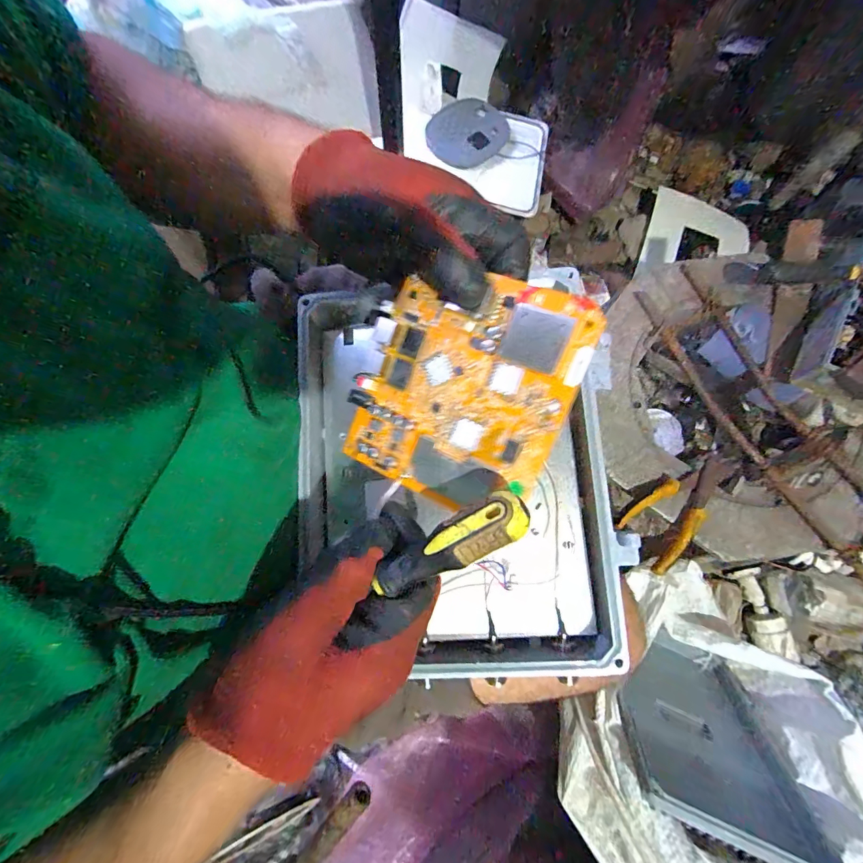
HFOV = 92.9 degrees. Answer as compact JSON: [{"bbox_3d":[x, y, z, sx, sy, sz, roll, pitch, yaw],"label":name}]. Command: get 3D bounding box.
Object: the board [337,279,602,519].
[{"bbox_3d":[0.016,-0.024,0.237,0.119,0.005,0.130,24,99,22],"label":"board"}]

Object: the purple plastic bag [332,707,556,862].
[{"bbox_3d":[-0.020,0.586,0.588,0.457,0.224,0.194,-42,79,-11],"label":"purple plastic bag"}]

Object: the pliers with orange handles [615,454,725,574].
[{"bbox_3d":[0.290,0.080,0.483,0.065,0.025,0.168,44,78,10],"label":"pliers with orange handles"}]

